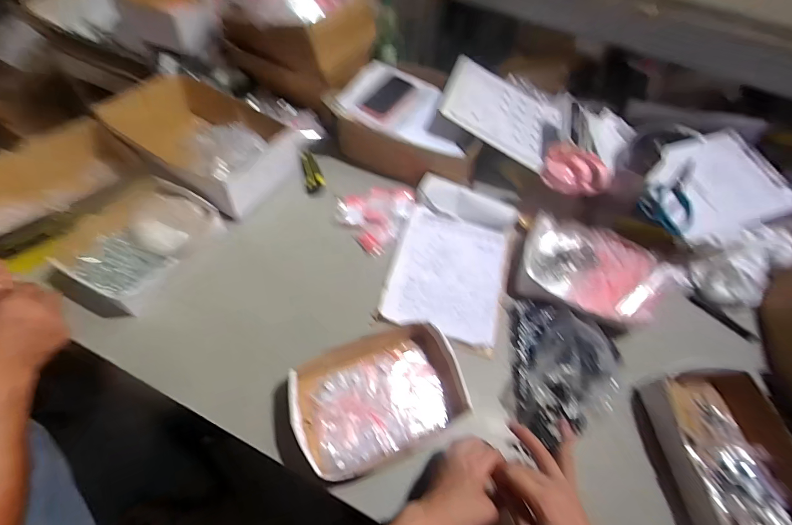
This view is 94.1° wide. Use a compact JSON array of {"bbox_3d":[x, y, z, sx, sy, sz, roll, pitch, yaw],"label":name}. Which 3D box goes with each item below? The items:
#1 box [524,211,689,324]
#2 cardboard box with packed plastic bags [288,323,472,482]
[{"bbox_3d":[0.391,0.009,0.706,0.282,0.082,0.188,31,59,15],"label":"box"},{"bbox_3d":[-0.023,0.206,0.570,0.255,0.061,0.183,-19,60,-17],"label":"cardboard box with packed plastic bags"}]

